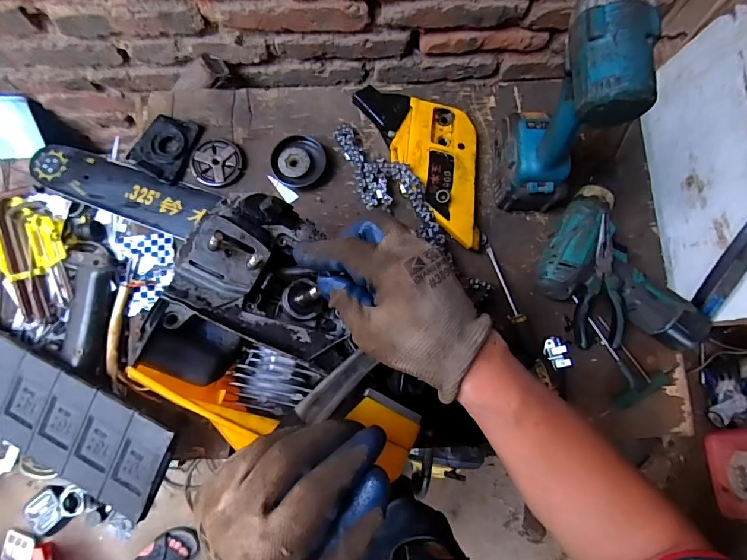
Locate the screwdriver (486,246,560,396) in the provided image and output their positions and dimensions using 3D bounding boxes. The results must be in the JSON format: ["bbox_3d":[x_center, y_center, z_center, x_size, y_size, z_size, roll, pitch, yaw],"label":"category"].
[{"bbox_3d":[0.173,0.043,0.512,0.029,0.026,0.182,-13,62,-4],"label":"screwdriver"}]

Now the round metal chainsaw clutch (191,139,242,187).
[{"bbox_3d":[-0.206,-0.156,0.556,0.062,0.009,0.063,0,81,-2],"label":"round metal chainsaw clutch"}]

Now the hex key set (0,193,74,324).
[{"bbox_3d":[-0.426,-0.037,0.527,0.083,0.024,0.167,-26,82,-6],"label":"hex key set"}]

